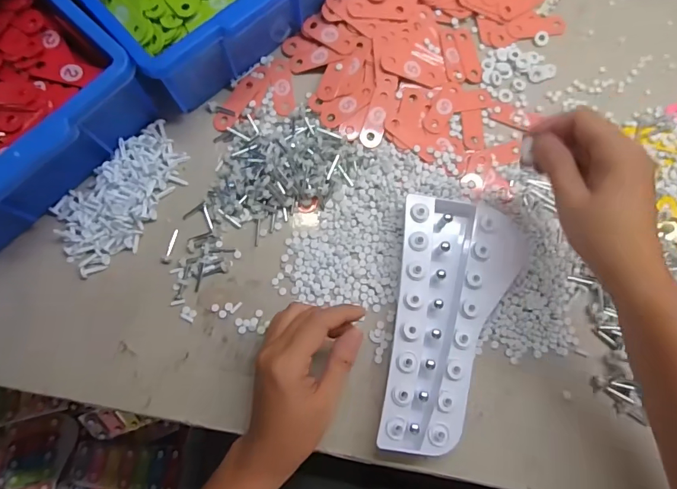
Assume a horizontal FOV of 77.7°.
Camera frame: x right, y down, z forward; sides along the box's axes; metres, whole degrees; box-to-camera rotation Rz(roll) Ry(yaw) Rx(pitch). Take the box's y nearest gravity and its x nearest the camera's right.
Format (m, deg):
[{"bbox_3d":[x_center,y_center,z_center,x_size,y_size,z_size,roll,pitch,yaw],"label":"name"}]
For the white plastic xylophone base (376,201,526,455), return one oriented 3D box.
[{"bbox_3d":[0.110,0.072,0.390,0.120,0.036,0.223,9,78,0],"label":"white plastic xylophone base"}]

